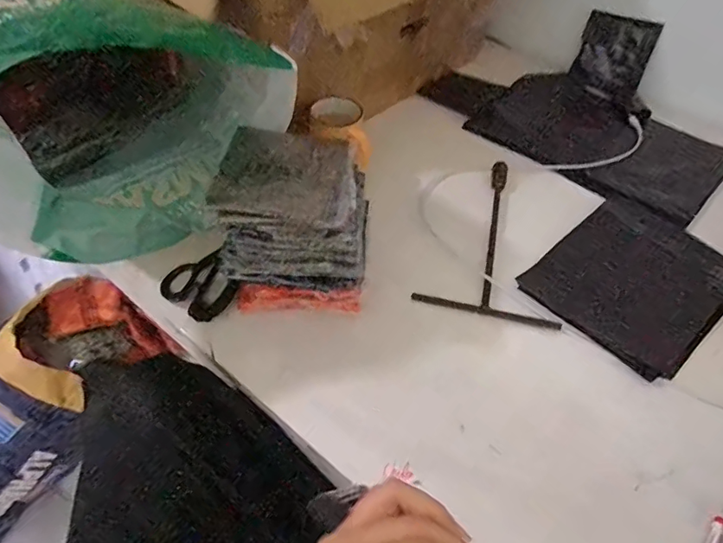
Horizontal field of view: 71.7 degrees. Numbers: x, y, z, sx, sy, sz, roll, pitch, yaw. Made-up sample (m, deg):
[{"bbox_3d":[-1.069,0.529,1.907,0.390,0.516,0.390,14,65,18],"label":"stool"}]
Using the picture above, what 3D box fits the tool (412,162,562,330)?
[{"bbox_3d":[0.195,-0.054,0.702,0.175,0.013,0.308,16,51,9],"label":"tool"}]

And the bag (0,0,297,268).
[{"bbox_3d":[-0.260,-0.189,0.553,0.346,0.224,0.312,-27,56,-23],"label":"bag"}]

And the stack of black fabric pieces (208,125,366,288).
[{"bbox_3d":[-0.071,-0.064,0.538,0.159,0.122,0.127,-4,50,-6],"label":"stack of black fabric pieces"}]

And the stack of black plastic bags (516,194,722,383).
[{"bbox_3d":[0.365,0.003,0.657,0.262,0.014,0.203,-34,60,-28],"label":"stack of black plastic bags"}]

